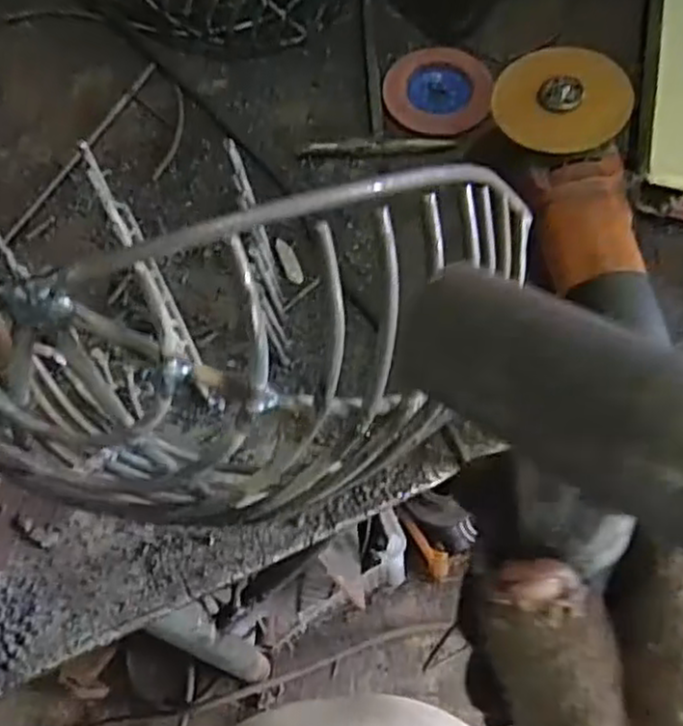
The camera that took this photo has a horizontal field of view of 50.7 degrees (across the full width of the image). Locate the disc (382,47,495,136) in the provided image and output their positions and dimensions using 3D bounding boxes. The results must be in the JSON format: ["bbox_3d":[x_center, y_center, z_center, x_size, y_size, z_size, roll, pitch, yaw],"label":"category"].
[{"bbox_3d":[0.086,-0.240,0.633,0.091,0.015,0.090,5,65,6],"label":"disc"}]

